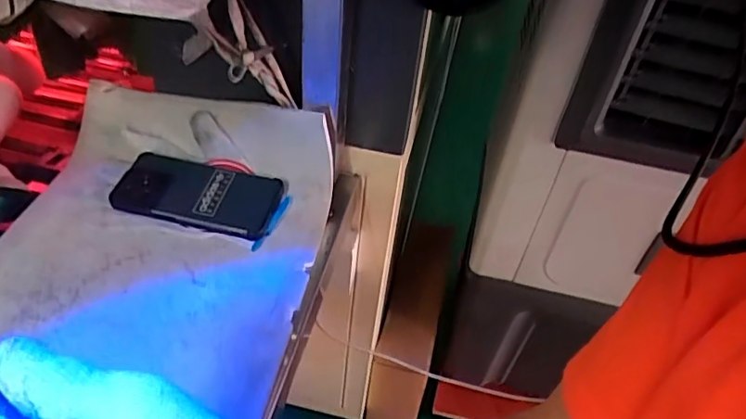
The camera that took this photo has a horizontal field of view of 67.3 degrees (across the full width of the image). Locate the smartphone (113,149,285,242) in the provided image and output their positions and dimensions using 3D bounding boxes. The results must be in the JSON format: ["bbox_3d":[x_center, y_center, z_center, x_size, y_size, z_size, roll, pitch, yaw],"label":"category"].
[{"bbox_3d":[-0.182,-0.019,0.583,0.162,0.013,0.084,11,53,4],"label":"smartphone"}]

